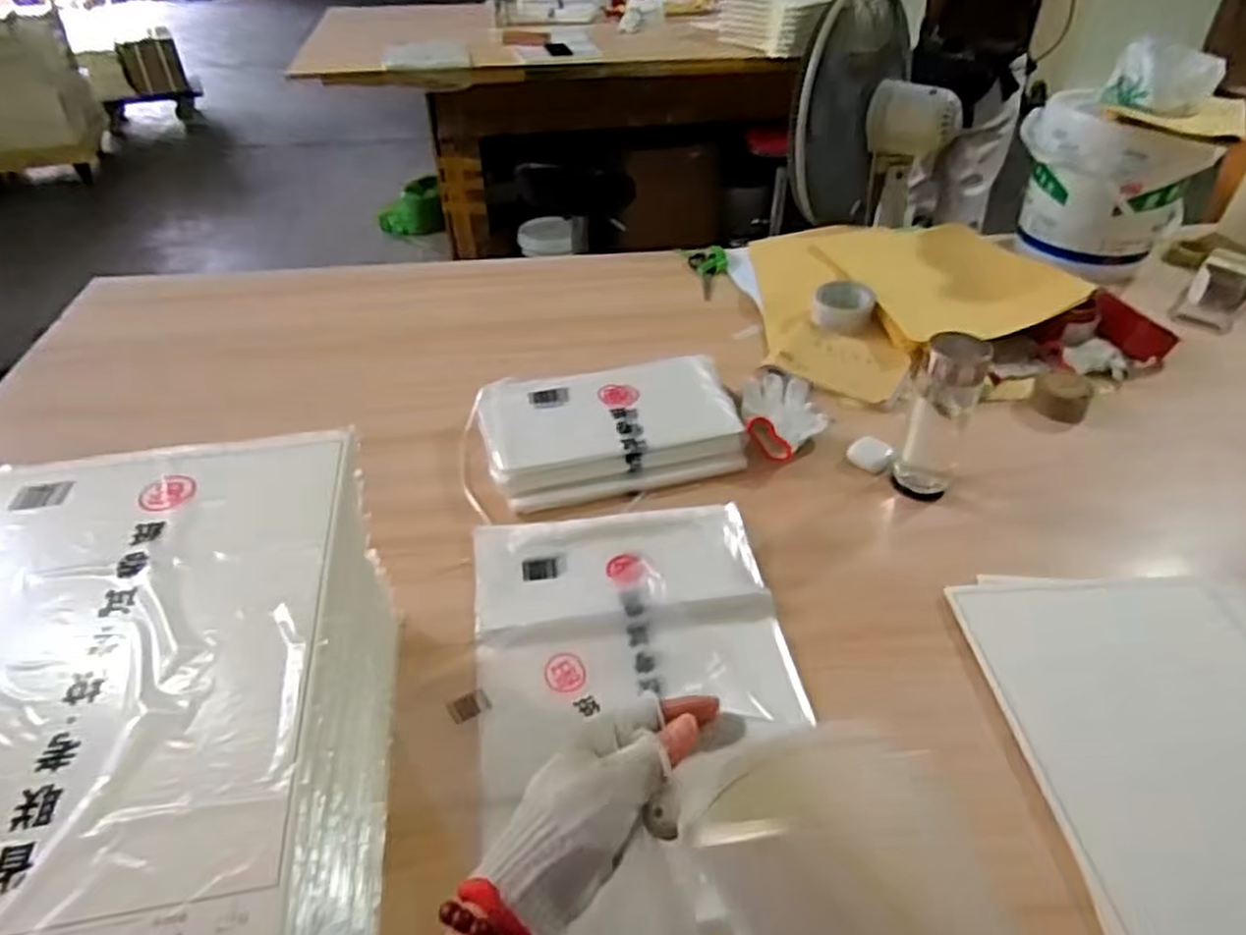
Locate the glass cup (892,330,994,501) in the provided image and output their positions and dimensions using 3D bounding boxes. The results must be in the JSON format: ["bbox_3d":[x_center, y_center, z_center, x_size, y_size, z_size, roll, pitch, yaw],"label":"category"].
[{"bbox_3d":[0.352,-0.058,0.854,0.057,0.181,0.052,0,40,0],"label":"glass cup"}]

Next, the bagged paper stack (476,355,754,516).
[{"bbox_3d":[-0.017,-0.050,0.957,0.306,0.057,0.204,-9,40,-11],"label":"bagged paper stack"}]

